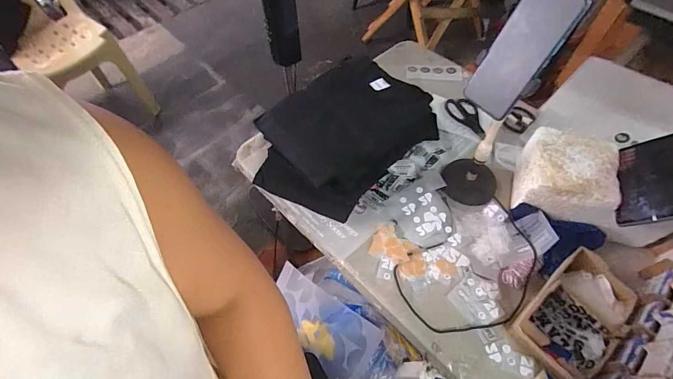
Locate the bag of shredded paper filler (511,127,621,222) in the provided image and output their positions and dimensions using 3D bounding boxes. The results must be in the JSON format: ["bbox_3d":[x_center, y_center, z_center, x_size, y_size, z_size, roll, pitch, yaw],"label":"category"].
[{"bbox_3d":[0.411,-0.016,0.664,0.143,0.122,0.131,17,59,11],"label":"bag of shredded paper filler"}]

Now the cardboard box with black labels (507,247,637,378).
[{"bbox_3d":[0.375,0.188,0.560,0.192,0.053,0.117,-36,64,-21],"label":"cardboard box with black labels"}]

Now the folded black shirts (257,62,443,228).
[{"bbox_3d":[0.003,-0.100,0.709,0.303,0.133,0.231,-40,65,-23],"label":"folded black shirts"}]

